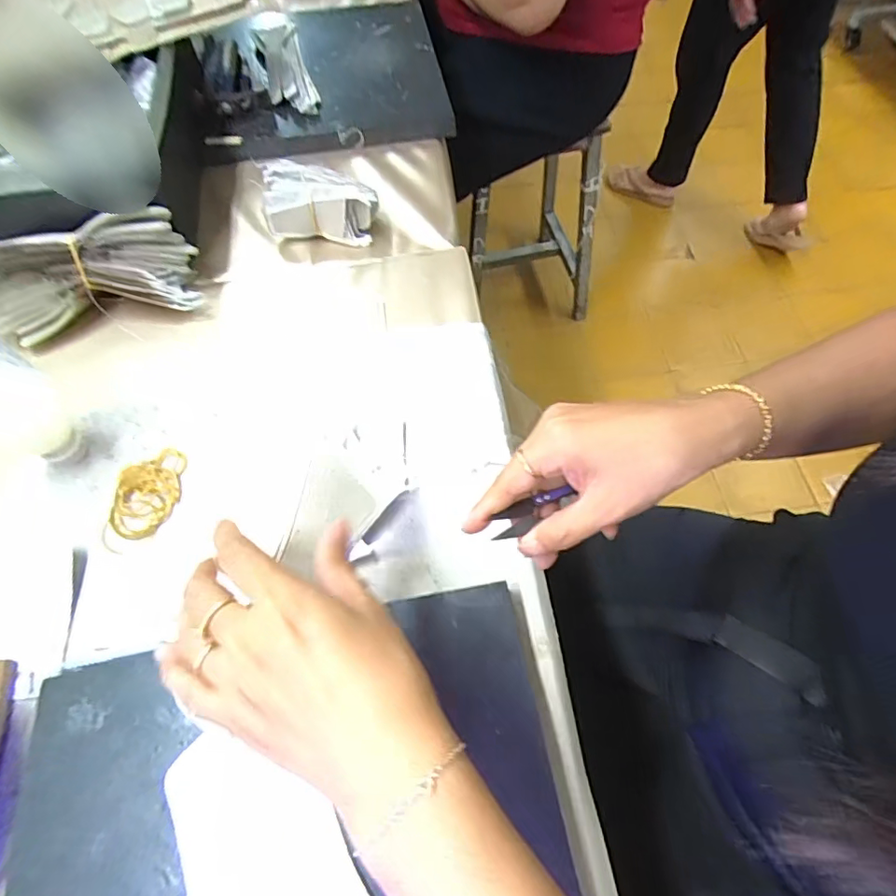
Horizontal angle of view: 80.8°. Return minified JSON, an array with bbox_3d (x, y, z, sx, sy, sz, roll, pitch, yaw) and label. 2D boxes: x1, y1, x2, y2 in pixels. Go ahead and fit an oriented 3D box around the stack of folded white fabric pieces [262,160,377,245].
[{"bbox_3d":[-0.130,-0.253,0.549,0.114,0.062,0.054,-1,60,2],"label":"stack of folded white fabric pieces"}]

